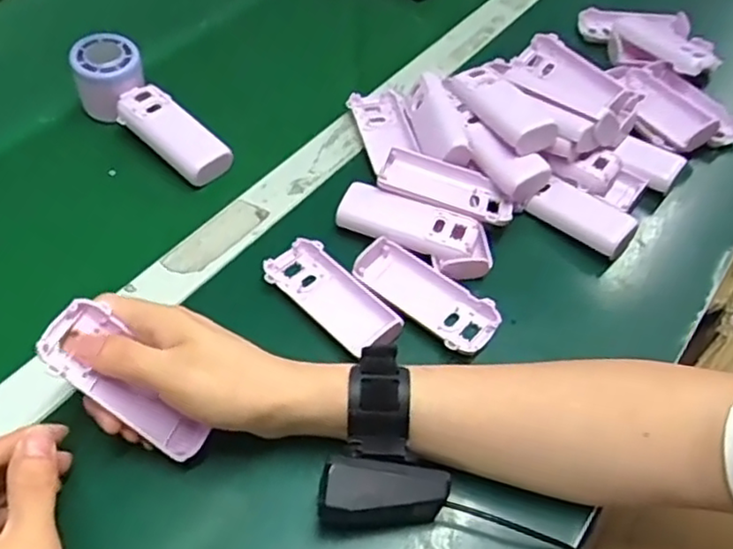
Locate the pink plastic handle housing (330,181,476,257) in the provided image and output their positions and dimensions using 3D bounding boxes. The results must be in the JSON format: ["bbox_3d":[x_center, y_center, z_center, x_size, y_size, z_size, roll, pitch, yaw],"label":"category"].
[{"bbox_3d":[0.032,-0.040,0.513,0.104,0.019,0.039,20,53,13],"label":"pink plastic handle housing"}]

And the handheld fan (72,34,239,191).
[{"bbox_3d":[-0.188,-0.138,0.580,0.171,0.050,0.050,42,60,10],"label":"handheld fan"}]

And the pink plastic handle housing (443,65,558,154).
[{"bbox_3d":[0.109,-0.145,0.552,0.047,0.024,0.114,-16,54,-14],"label":"pink plastic handle housing"}]

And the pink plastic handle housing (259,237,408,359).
[{"bbox_3d":[-0.024,0.016,0.481,0.106,0.017,0.044,36,59,24],"label":"pink plastic handle housing"}]

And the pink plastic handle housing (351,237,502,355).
[{"bbox_3d":[0.043,0.016,0.486,0.110,0.024,0.046,35,58,23],"label":"pink plastic handle housing"}]

